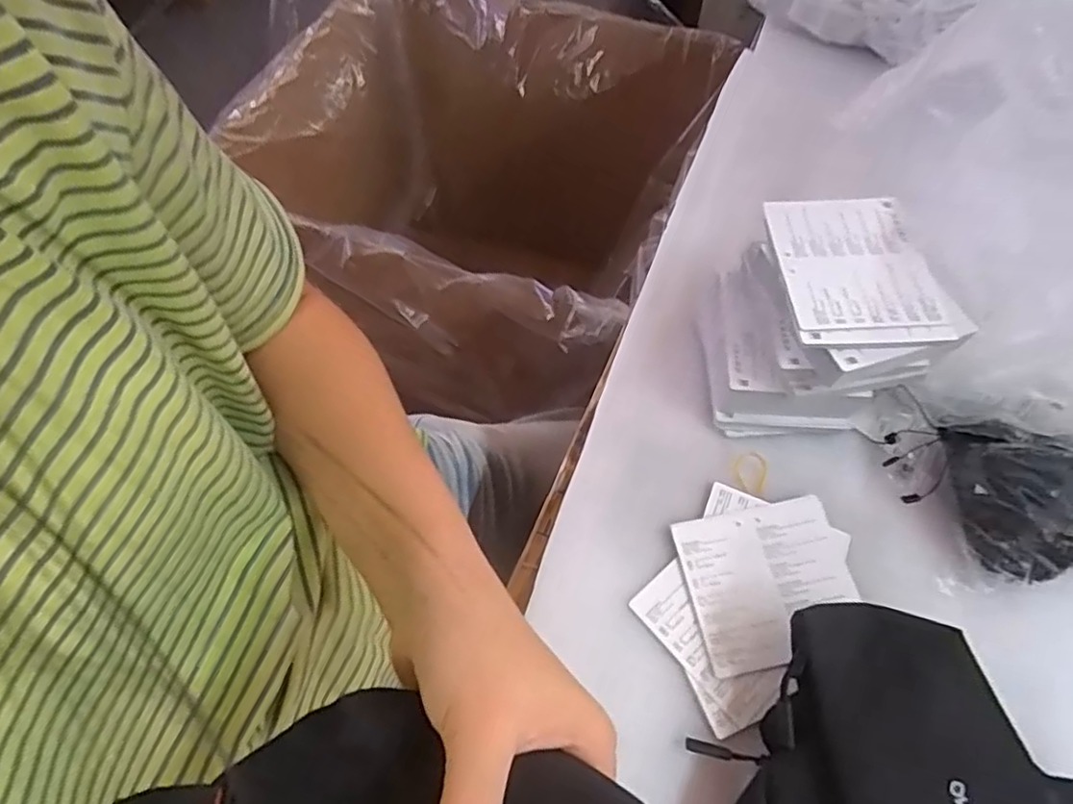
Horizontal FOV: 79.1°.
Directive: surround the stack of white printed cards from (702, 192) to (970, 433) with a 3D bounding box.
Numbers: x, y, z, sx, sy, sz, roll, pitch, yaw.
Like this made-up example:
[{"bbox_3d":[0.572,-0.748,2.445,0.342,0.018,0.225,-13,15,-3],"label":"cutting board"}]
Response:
[{"bbox_3d":[0.179,-0.053,0.432,0.125,0.104,0.117,-7,61,-1],"label":"stack of white printed cards"}]

